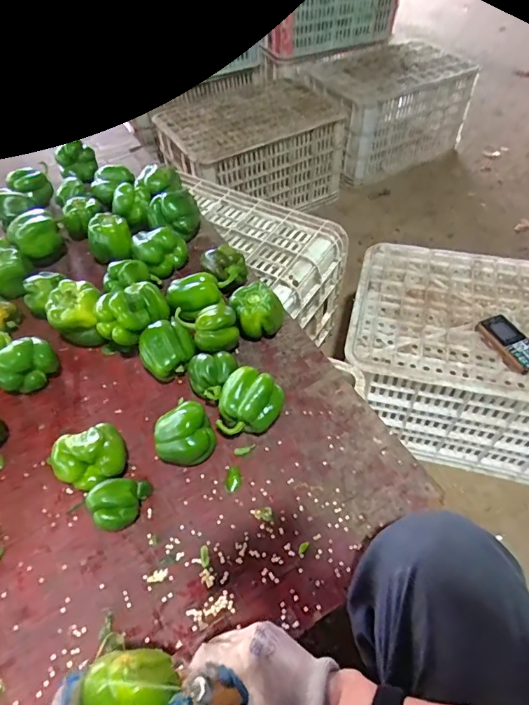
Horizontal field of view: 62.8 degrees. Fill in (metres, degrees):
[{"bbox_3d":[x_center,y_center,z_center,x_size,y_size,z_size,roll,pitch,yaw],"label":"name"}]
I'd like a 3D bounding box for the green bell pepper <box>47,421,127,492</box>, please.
[{"bbox_3d":[-0.222,0.136,0.553,0.084,0.067,0.071,-20,55,-13],"label":"green bell pepper"}]

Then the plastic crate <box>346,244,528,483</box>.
[{"bbox_3d":[0.428,0.011,0.893,0.503,0.281,0.352,12,54,11],"label":"plastic crate"}]

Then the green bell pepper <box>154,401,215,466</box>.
[{"bbox_3d":[-0.106,0.108,0.571,0.074,0.070,0.076,-15,54,-9],"label":"green bell pepper"}]

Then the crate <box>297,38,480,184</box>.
[{"bbox_3d":[0.445,-0.956,1.687,0.553,0.296,0.454,-32,58,-21],"label":"crate"}]

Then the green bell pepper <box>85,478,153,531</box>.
[{"bbox_3d":[-0.174,0.183,0.524,0.066,0.057,0.059,-12,53,-7],"label":"green bell pepper"}]

